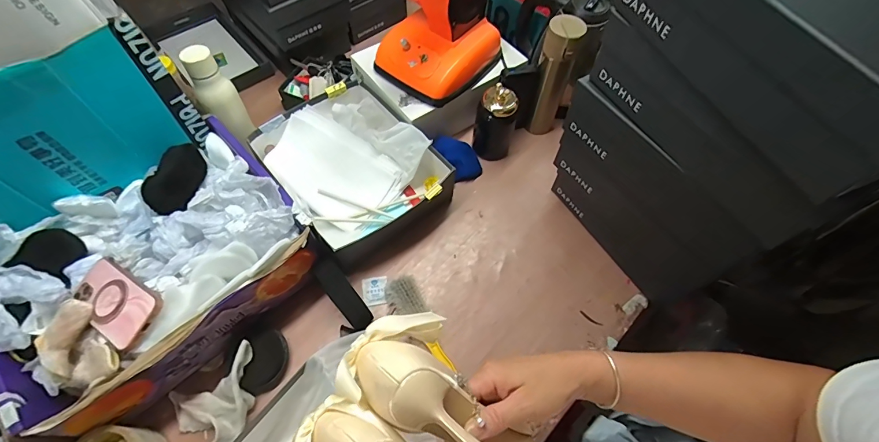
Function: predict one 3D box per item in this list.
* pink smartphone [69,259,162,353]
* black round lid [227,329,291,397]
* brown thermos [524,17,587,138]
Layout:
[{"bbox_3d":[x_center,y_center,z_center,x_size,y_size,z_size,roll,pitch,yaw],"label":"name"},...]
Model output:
[{"bbox_3d":[-0.431,0.105,0.531,0.141,0.012,0.074,24,72,23],"label":"pink smartphone"},{"bbox_3d":[-0.267,0.211,0.607,0.082,0.021,0.085,3,84,-32],"label":"black round lid"},{"bbox_3d":[0.226,-0.275,0.792,0.068,0.256,0.067,36,66,17],"label":"brown thermos"}]

